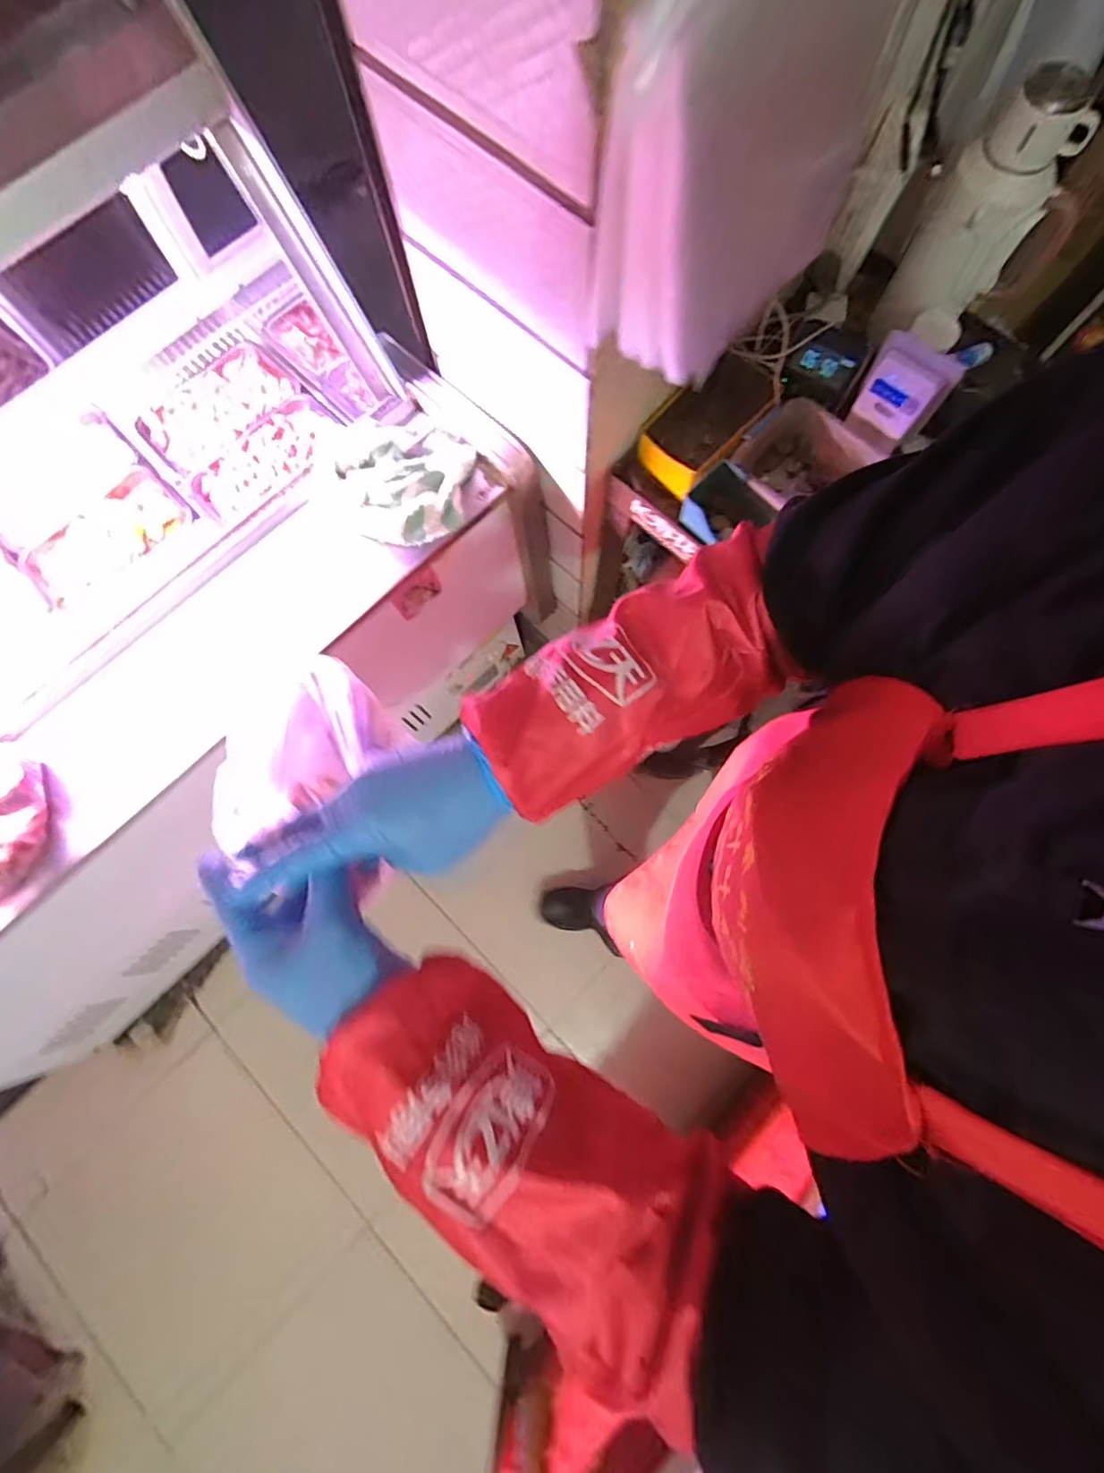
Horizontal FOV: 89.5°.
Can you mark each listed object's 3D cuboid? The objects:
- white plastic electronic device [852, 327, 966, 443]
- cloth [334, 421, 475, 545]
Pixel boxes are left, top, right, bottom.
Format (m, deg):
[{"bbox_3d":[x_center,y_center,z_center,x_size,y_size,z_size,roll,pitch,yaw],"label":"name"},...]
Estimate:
[{"bbox_3d":[0.425,-0.418,0.675,0.095,0.085,0.053,30,80,8],"label":"white plastic electronic device"},{"bbox_3d":[-0.194,-0.348,0.754,0.178,0.050,0.163,-6,78,0],"label":"cloth"}]

